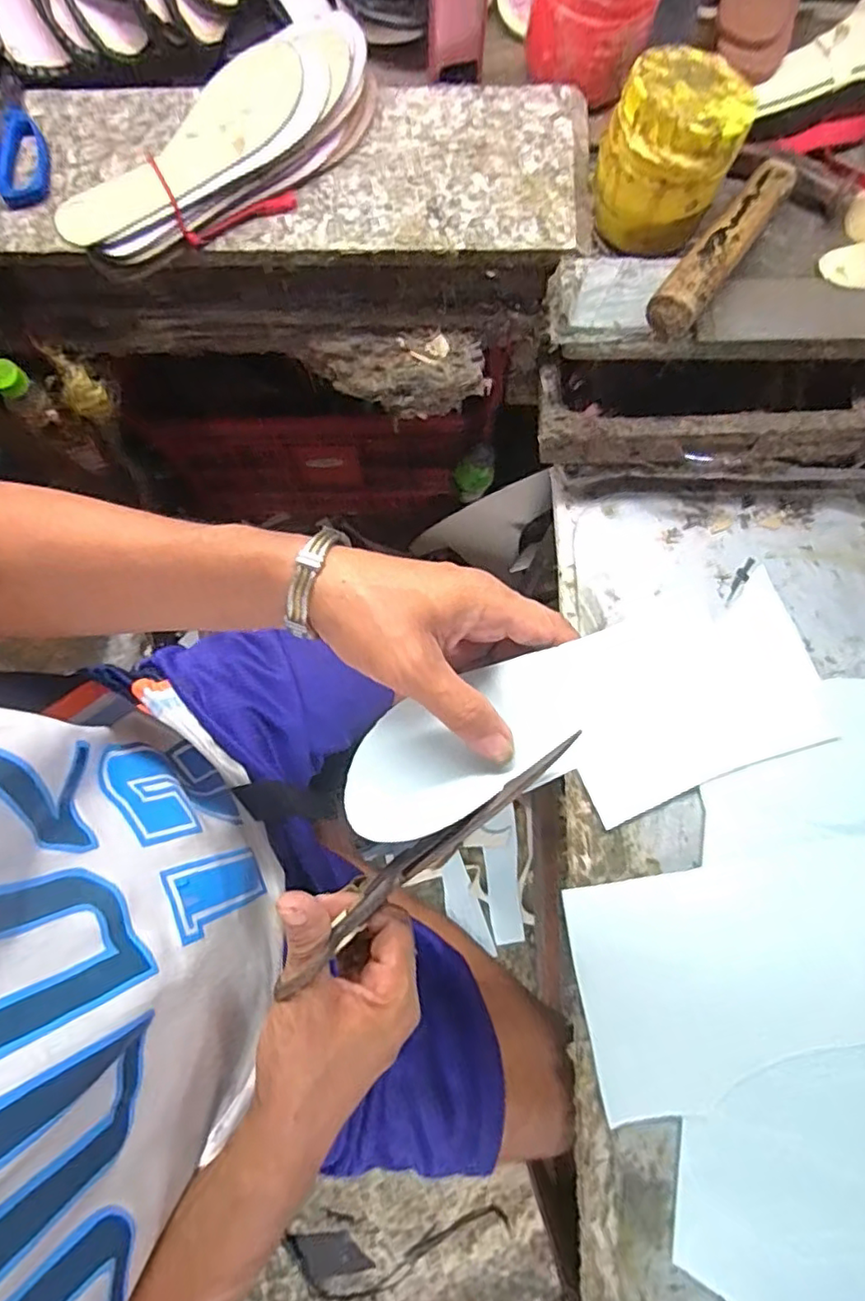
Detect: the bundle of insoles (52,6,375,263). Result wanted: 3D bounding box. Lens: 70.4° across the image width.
[{"bbox_3d":[-0.151,-0.389,0.474,0.100,0.036,0.281,41,81,7],"label":"bundle of insoles"}]

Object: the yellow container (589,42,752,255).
[{"bbox_3d":[0.180,-0.382,0.470,0.092,0.095,0.088,20,79,3],"label":"yellow container"}]

